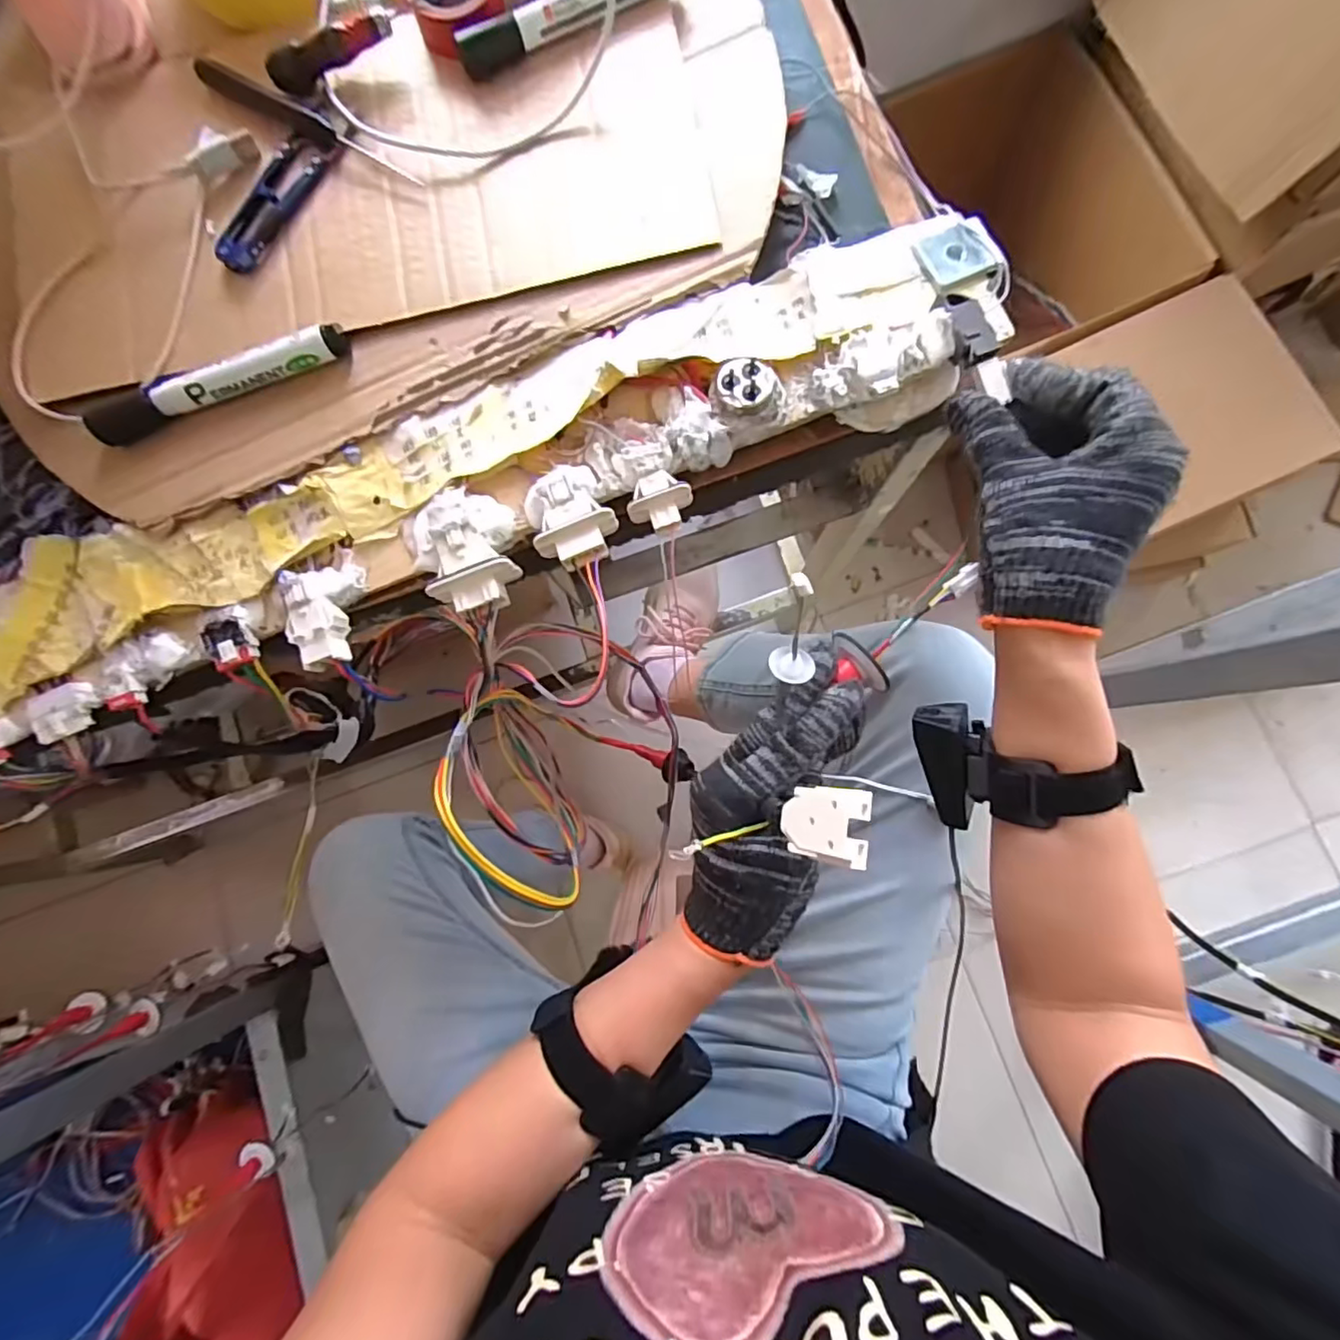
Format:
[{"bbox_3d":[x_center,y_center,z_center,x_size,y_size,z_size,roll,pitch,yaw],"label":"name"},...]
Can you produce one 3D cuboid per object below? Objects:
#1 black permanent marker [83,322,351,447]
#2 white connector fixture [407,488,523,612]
[{"bbox_3d":[-0.242,-0.153,0.318,0.141,0.015,0.022,-18,82,2],"label":"black permanent marker"},{"bbox_3d":[-0.101,-0.059,0.300,0.052,0.023,0.061,-28,82,1],"label":"white connector fixture"}]

